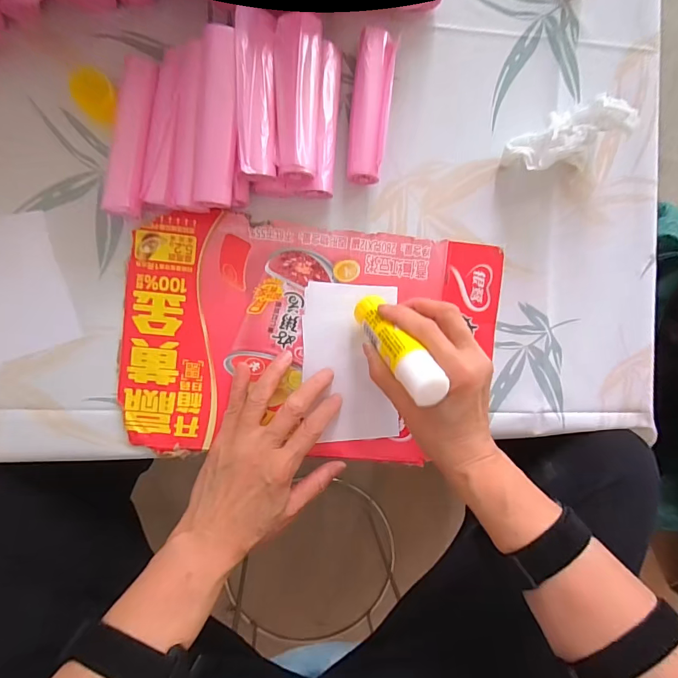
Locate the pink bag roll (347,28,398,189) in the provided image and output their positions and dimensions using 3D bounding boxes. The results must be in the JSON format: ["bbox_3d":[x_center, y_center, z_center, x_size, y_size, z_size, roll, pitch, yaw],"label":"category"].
[{"bbox_3d":[0.027,-0.194,0.353,0.033,0.021,0.123,4,92,-7],"label":"pink bag roll"}]

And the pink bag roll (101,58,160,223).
[{"bbox_3d":[-0.164,-0.159,0.333,0.028,0.025,0.122,8,92,-7],"label":"pink bag roll"}]

